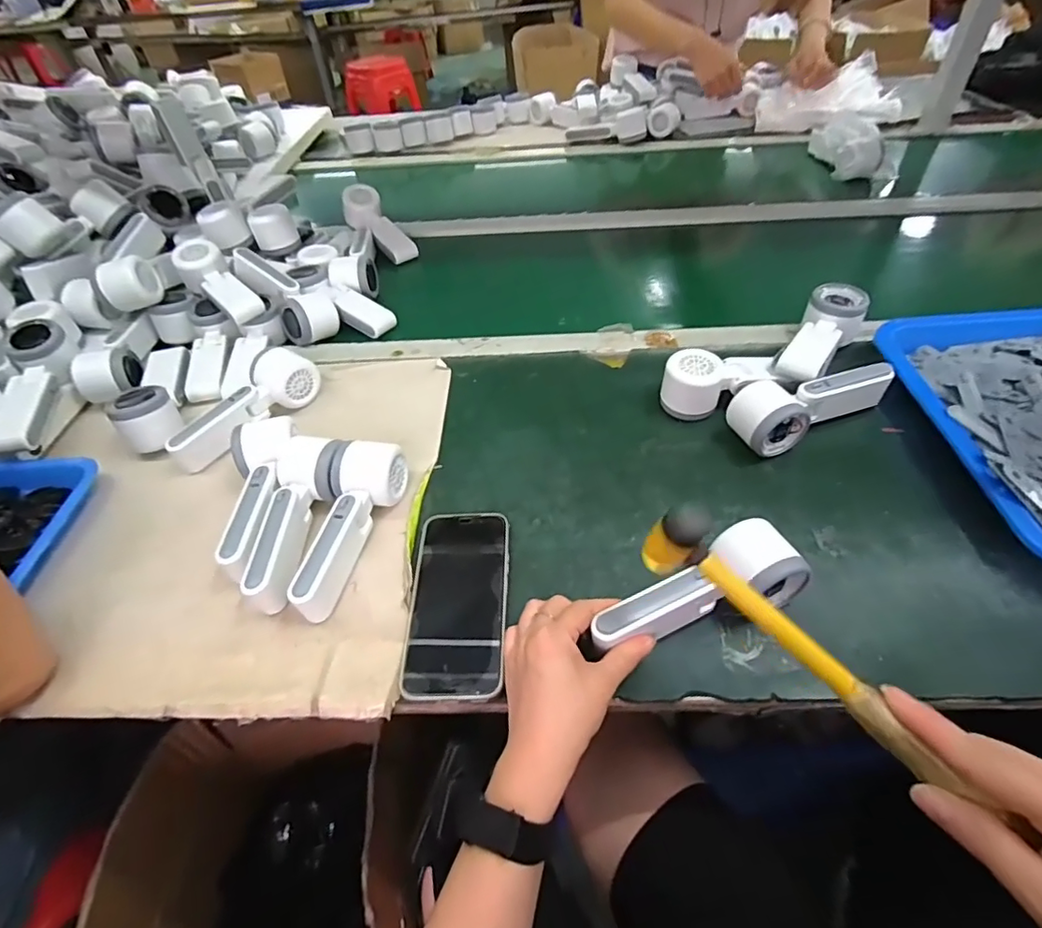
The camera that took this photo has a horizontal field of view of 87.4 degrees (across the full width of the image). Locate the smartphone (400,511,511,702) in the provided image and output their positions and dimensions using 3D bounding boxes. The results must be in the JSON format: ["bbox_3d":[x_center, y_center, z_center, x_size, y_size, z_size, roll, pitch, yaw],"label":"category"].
[{"bbox_3d":[-0.051,0.106,0.440,0.078,0.012,0.161,-2,46,4],"label":"smartphone"}]

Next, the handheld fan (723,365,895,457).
[{"bbox_3d":[0.284,-0.063,0.537,0.162,0.053,0.054,-23,48,-17],"label":"handheld fan"}]

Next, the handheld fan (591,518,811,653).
[{"bbox_3d":[0.128,0.095,0.405,0.164,0.048,0.050,-20,48,-9],"label":"handheld fan"}]

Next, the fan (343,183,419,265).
[{"bbox_3d":[-0.223,-0.378,0.868,0.058,0.041,0.163,-33,73,-24],"label":"fan"}]

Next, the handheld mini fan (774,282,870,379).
[{"bbox_3d":[0.321,-0.137,0.587,0.056,0.044,0.164,28,55,28],"label":"handheld mini fan"}]

